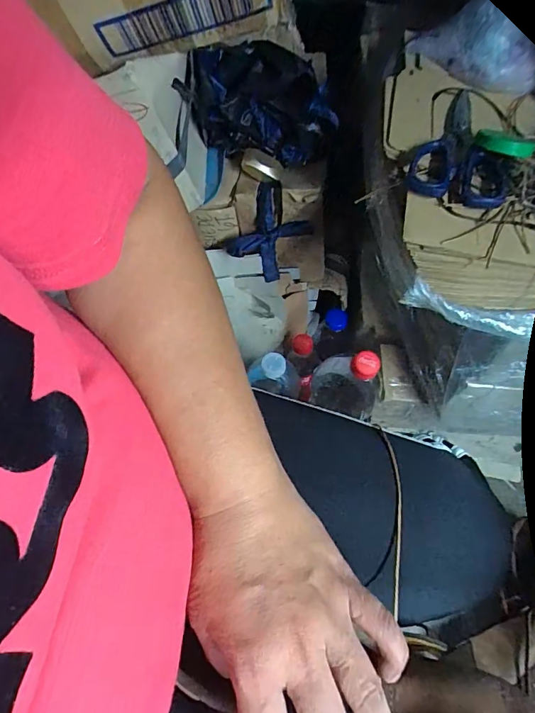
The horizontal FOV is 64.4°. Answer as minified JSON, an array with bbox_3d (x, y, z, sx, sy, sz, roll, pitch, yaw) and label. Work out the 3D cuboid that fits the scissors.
[{"bbox_3d":[0.190,-0.198,0.400,0.084,0.022,0.167,23,62,12],"label":"scissors"}]

